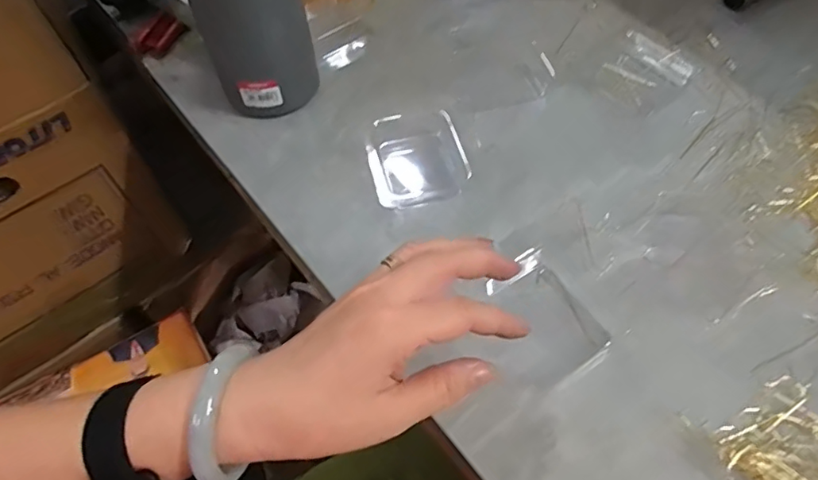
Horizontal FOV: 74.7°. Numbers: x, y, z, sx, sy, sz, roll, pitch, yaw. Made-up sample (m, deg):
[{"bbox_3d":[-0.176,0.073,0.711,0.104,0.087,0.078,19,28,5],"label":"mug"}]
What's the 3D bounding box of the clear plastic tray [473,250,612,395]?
[{"bbox_3d":[0.081,0.051,0.335,0.070,0.016,0.077,-31,61,-17],"label":"clear plastic tray"}]

